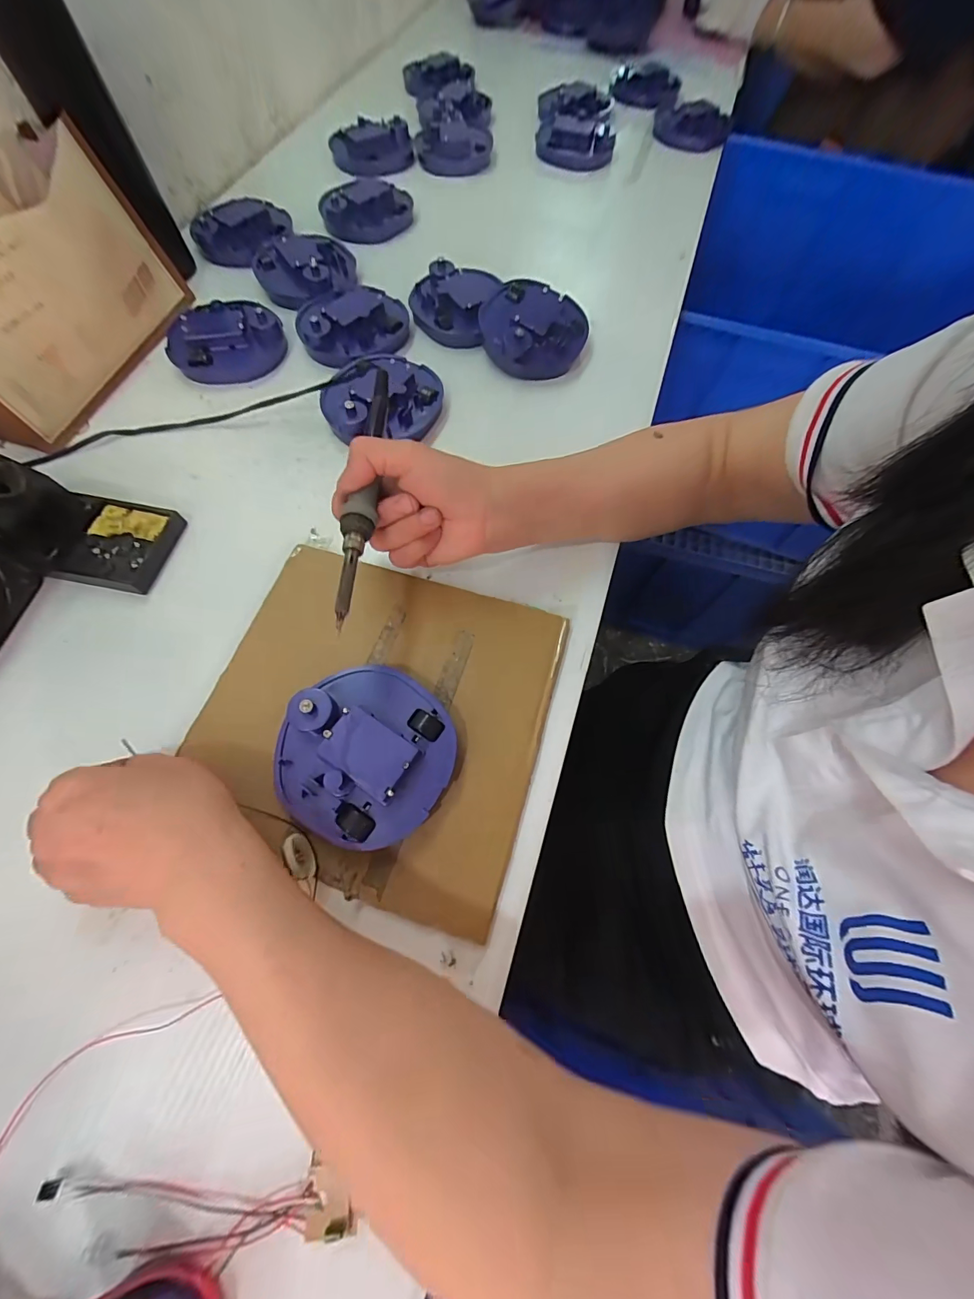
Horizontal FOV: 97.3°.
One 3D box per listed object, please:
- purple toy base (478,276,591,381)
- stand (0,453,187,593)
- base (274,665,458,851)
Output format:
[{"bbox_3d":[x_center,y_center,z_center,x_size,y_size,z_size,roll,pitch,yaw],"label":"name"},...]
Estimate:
[{"bbox_3d":[0.046,-0.315,0.435,0.106,0.043,0.110,11,68,3],"label":"purple toy base"},{"bbox_3d":[-0.304,-0.096,0.317,0.106,0.063,0.075,14,68,4],"label":"stand"},{"bbox_3d":[-0.076,0.064,0.272,0.106,0.026,0.108,1,68,-1],"label":"base"}]

